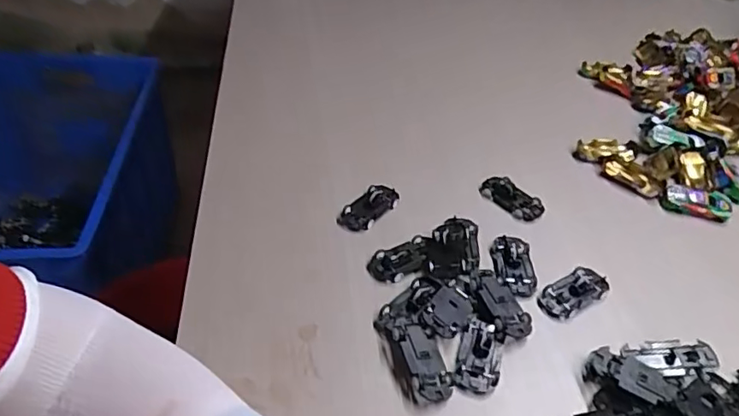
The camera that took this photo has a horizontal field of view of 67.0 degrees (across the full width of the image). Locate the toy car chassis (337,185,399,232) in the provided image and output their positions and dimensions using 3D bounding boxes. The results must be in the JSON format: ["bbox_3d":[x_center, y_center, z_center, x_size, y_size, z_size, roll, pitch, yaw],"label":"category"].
[{"bbox_3d":[0.000,-0.002,0.527,0.031,0.015,0.059,28,48,24],"label":"toy car chassis"}]

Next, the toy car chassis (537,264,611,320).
[{"bbox_3d":[0.171,0.070,0.466,0.065,0.011,0.032,-21,48,-25],"label":"toy car chassis"}]

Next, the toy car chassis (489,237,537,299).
[{"bbox_3d":[0.126,0.049,0.484,0.035,0.010,0.061,6,42,2],"label":"toy car chassis"}]

